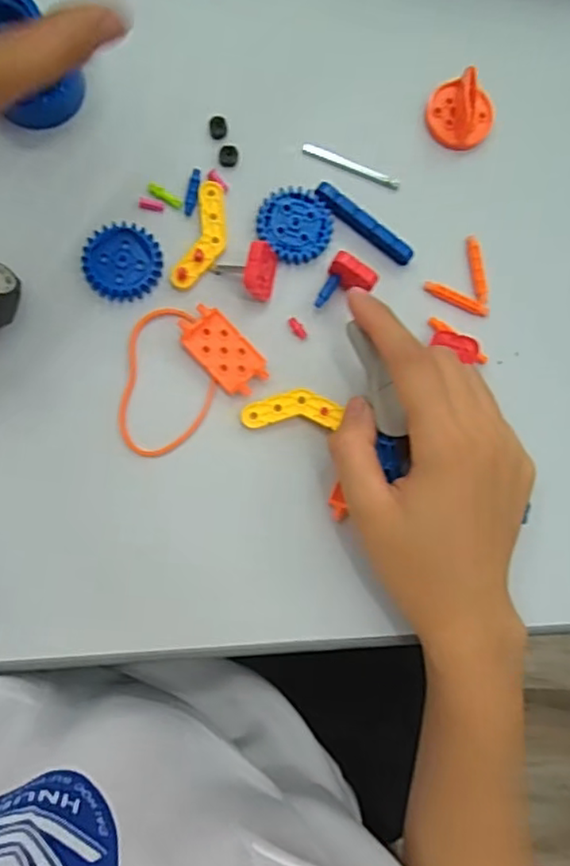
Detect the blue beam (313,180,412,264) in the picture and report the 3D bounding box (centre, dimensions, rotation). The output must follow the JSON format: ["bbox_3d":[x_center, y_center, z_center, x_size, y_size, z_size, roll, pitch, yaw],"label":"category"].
[{"bbox_3d":[0.042,-0.110,0.329,0.060,0.010,0.010,38,82,-3],"label":"blue beam"}]

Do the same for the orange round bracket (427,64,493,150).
[{"bbox_3d":[0.096,-0.174,0.339,0.036,0.020,0.035,1,85,-7],"label":"orange round bracket"}]

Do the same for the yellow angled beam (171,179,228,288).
[{"bbox_3d":[-0.041,-0.101,0.323,0.020,0.007,0.058,17,83,-6],"label":"yellow angled beam"}]

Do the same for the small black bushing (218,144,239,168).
[{"bbox_3d":[-0.029,-0.146,0.330,0.010,0.004,0.011,6,86,-6],"label":"small black bushing"}]

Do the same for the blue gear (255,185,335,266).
[{"bbox_3d":[0.006,-0.109,0.329,0.036,0.007,0.039,1,85,-7],"label":"blue gear"}]

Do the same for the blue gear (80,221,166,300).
[{"bbox_3d":[-0.082,-0.087,0.316,0.038,0.004,0.038,1,85,-7],"label":"blue gear"}]

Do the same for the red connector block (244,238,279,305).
[{"bbox_3d":[-0.012,-0.082,0.315,0.016,0.025,0.027,12,84,-6],"label":"red connector block"}]

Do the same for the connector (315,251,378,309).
[{"bbox_3d":[0.032,-0.074,0.319,0.024,0.022,0.025,22,83,-5],"label":"connector"}]

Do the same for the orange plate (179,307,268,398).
[{"bbox_3d":[-0.030,-0.042,0.317,0.028,0.009,0.047,-42,92,-9],"label":"orange plate"}]

